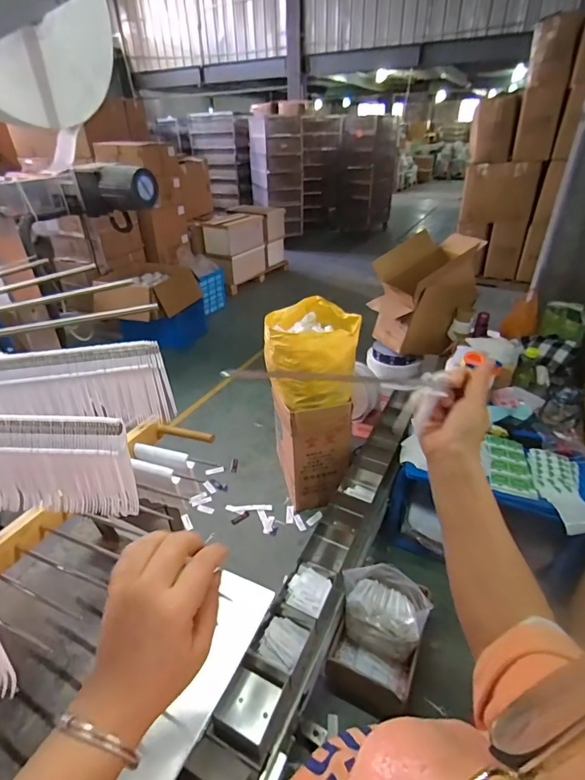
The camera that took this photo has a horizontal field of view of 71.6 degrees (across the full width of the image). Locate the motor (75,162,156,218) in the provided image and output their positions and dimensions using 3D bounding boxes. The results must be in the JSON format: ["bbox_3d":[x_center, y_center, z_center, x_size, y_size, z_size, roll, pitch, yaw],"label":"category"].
[{"bbox_3d":[-0.312,-0.357,0.725,0.129,0.078,0.081,20,39,30],"label":"motor"}]

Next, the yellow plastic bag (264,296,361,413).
[{"bbox_3d":[0.078,-0.166,1.670,0.365,0.288,0.418,-1,33,1],"label":"yellow plastic bag"}]

